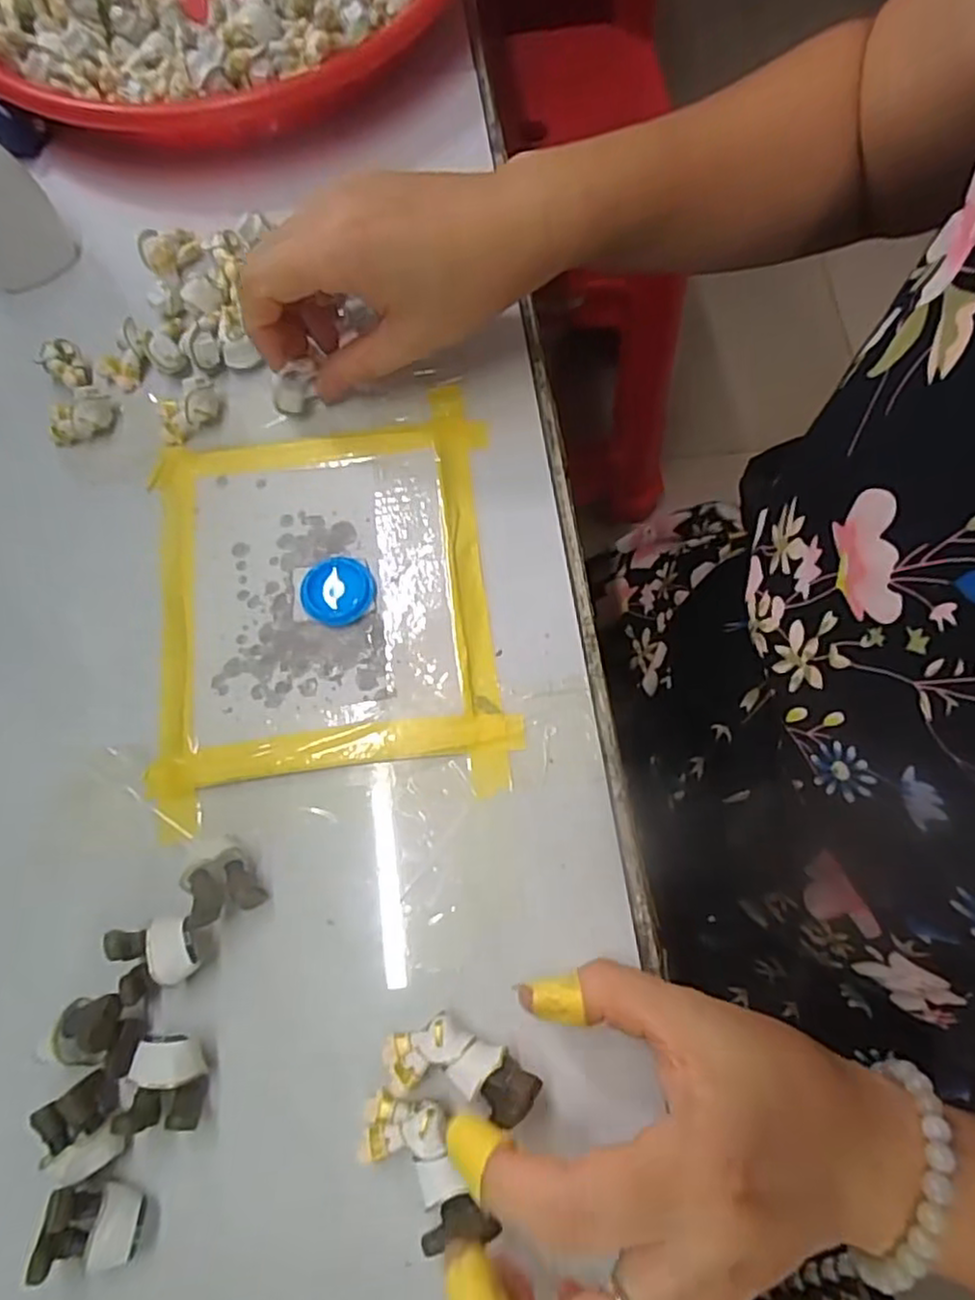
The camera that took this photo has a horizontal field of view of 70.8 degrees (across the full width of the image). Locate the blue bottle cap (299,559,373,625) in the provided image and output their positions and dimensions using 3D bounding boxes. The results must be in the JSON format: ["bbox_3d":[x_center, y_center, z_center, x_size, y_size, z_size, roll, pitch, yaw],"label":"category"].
[{"bbox_3d":[-0.062,-0.025,0.283,0.029,0.008,0.030,0,72,1],"label":"blue bottle cap"}]

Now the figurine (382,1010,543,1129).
[{"bbox_3d":[-0.010,0.132,0.219,0.053,0.011,0.022,4,71,24],"label":"figurine"}]

